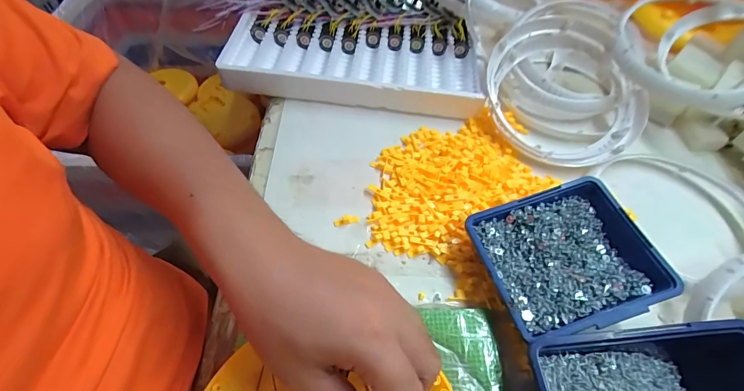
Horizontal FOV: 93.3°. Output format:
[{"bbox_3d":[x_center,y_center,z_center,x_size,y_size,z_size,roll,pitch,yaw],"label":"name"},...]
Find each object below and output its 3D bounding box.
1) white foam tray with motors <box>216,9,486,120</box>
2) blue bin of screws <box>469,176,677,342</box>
[{"bbox_3d":[-0.025,-0.178,0.480,0.335,0.044,0.146,2,56,0],"label":"white foam tray with motors"},{"bbox_3d":[0.169,0.058,0.316,0.133,0.049,0.120,-12,57,-10],"label":"blue bin of screws"}]

